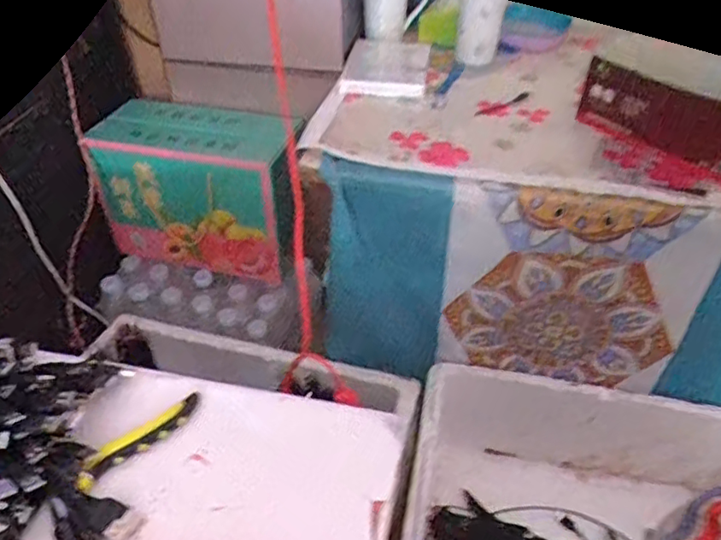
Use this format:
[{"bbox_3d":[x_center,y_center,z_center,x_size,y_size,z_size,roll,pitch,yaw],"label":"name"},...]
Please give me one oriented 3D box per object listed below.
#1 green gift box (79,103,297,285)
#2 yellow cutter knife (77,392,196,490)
[{"bbox_3d":[-0.262,-0.137,1.001,0.323,0.230,0.155,13,42,13],"label":"green gift box"},{"bbox_3d":[-0.169,0.132,0.454,0.019,0.015,0.103,33,50,31],"label":"yellow cutter knife"}]

